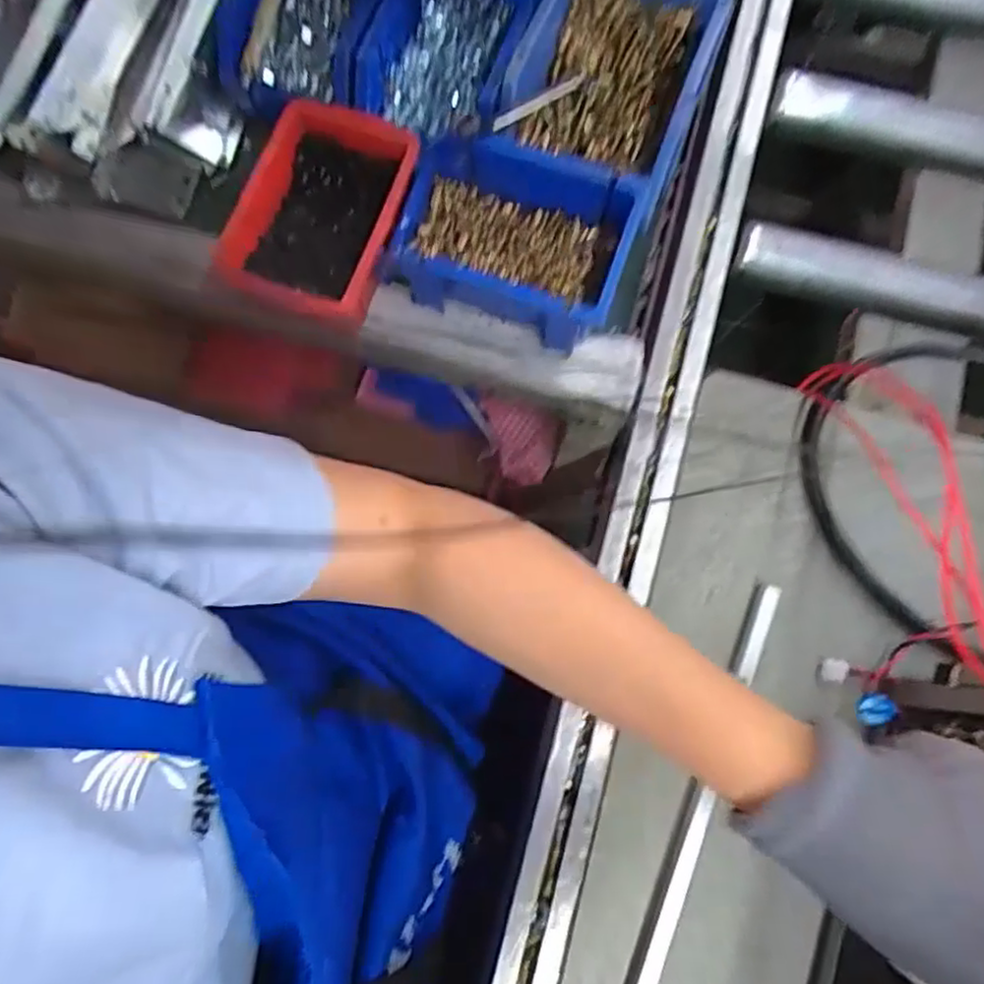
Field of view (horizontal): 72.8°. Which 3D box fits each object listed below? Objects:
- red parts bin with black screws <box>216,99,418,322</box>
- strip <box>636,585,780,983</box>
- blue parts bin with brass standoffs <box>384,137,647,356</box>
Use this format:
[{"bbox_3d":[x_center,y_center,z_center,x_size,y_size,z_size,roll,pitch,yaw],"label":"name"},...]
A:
[{"bbox_3d":[-0.121,-0.190,0.459,0.116,0.052,0.145,17,80,4],"label":"red parts bin with black screws"},{"bbox_3d":[0.119,0.256,0.426,0.020,0.012,0.410,21,80,5],"label":"strip"},{"bbox_3d":[0.011,-0.166,0.452,0.155,0.067,0.097,19,80,5],"label":"blue parts bin with brass standoffs"}]

